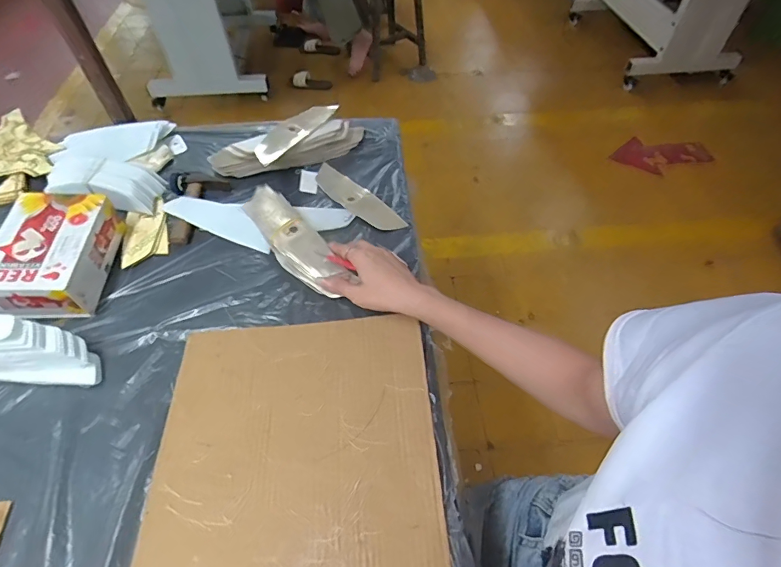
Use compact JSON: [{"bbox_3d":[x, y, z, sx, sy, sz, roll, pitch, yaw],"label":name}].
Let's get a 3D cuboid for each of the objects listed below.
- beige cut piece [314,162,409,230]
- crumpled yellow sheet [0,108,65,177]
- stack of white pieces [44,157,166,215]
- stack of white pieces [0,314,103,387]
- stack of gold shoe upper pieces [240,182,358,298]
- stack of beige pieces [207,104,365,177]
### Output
[{"bbox_3d":[-0.058,-0.137,0.682,0.052,0.012,0.184,-37,60,-24],"label":"beige cut piece"},{"bbox_3d":[-0.659,-0.232,0.749,0.203,0.017,0.121,32,59,23],"label":"crumpled yellow sheet"},{"bbox_3d":[-0.447,-0.157,0.665,0.182,0.046,0.079,8,53,7],"label":"stack of white pieces"},{"bbox_3d":[-0.449,0.068,0.481,0.230,0.082,0.056,8,52,-9],"label":"stack of white pieces"},{"bbox_3d":[-0.132,-0.062,0.594,0.065,0.036,0.199,-31,62,-21],"label":"stack of gold shoe upper pieces"},{"bbox_3d":[-0.164,-0.231,0.724,0.262,0.053,0.072,-22,55,-16],"label":"stack of beige pieces"}]

